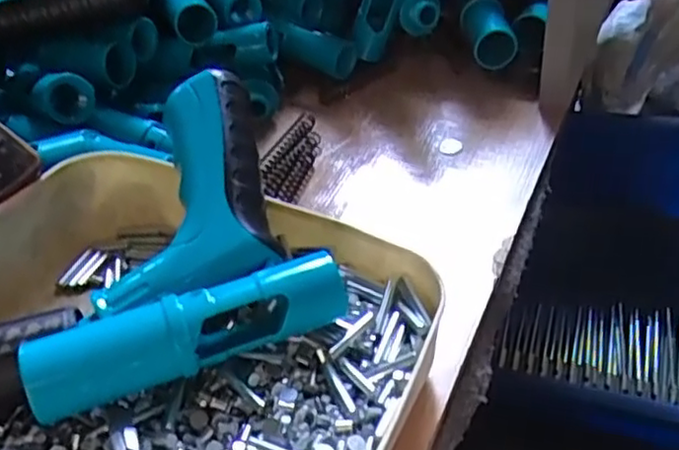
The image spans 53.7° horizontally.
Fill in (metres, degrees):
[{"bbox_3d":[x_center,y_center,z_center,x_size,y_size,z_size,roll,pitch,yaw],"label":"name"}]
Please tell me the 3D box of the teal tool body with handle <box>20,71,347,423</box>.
[{"bbox_3d":[-0.077,0.002,0.283,0.116,0.029,0.133,-16,58,-18],"label":"teal tool body with handle"}]

